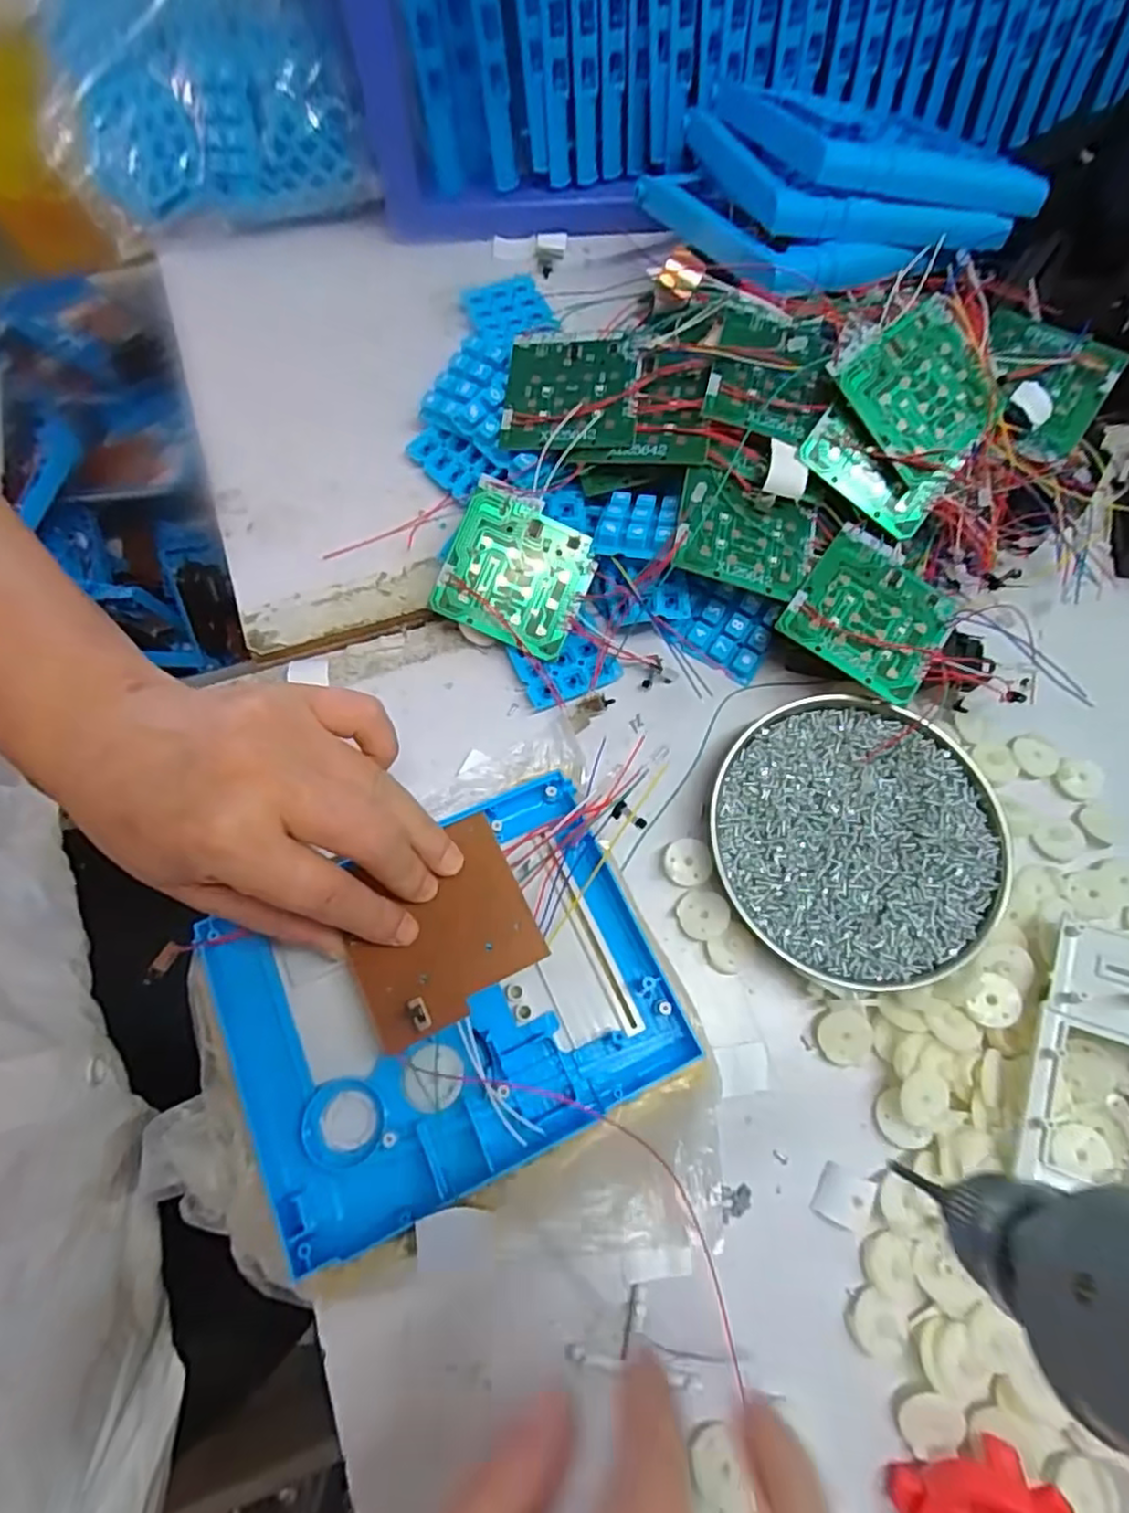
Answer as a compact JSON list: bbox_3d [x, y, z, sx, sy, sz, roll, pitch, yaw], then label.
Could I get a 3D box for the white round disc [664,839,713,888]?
[{"bbox_3d":[0.060,0.051,0.329,0.022,0.005,0.022,1,70,-2],"label":"white round disc"}]

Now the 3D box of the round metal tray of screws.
[{"bbox_3d":[0.140,0.038,0.326,0.133,0.020,0.131,1,70,-2],"label":"round metal tray of screws"}]

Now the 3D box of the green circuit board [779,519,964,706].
[{"bbox_3d":[0.154,-0.072,0.338,0.071,0.006,0.071,34,75,7],"label":"green circuit board"}]

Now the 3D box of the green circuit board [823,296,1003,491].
[{"bbox_3d":[0.177,-0.182,0.336,0.071,0.004,0.077,-42,98,-6],"label":"green circuit board"}]

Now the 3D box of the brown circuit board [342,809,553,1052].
[{"bbox_3d":[-0.051,0.070,0.277,0.071,0.010,0.071,-25,73,-10],"label":"brown circuit board"}]

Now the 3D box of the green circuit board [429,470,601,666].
[{"bbox_3d":[-0.024,-0.096,0.354,0.071,0.006,0.073,23,91,-5],"label":"green circuit board"}]

